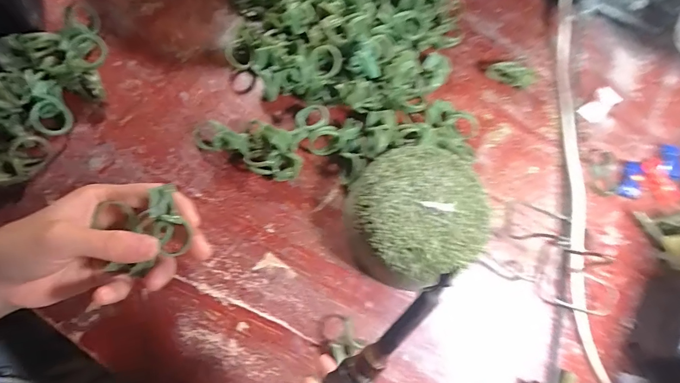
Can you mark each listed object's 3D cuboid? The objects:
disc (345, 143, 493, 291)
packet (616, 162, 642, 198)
[{"bbox_3d":[0.058,0.019,0.287,0.101,0.043,0.097,2,72,-5],"label":"disc"},{"bbox_3d":[0.269,-0.013,0.344,0.021,0.009,0.036,13,71,-2],"label":"packet"}]

